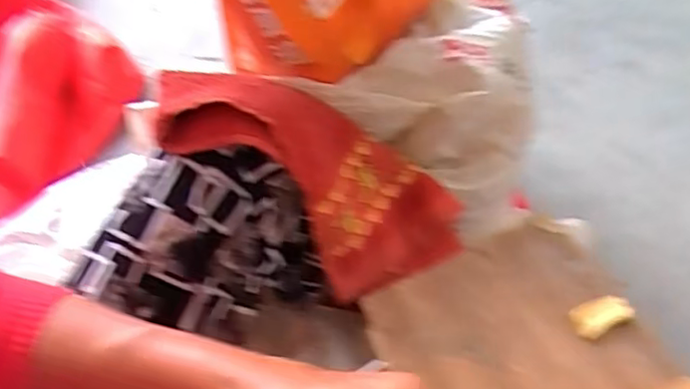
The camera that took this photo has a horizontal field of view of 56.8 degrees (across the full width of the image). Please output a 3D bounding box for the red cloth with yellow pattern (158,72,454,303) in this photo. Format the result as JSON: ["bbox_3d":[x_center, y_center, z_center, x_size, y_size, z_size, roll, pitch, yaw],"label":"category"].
[{"bbox_3d":[-0.018,-0.009,0.543,0.086,0.296,0.129,-23,44,42],"label":"red cloth with yellow pattern"}]

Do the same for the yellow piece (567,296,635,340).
[{"bbox_3d":[0.175,0.082,0.433,0.042,0.005,0.022,-19,58,-10],"label":"yellow piece"}]

